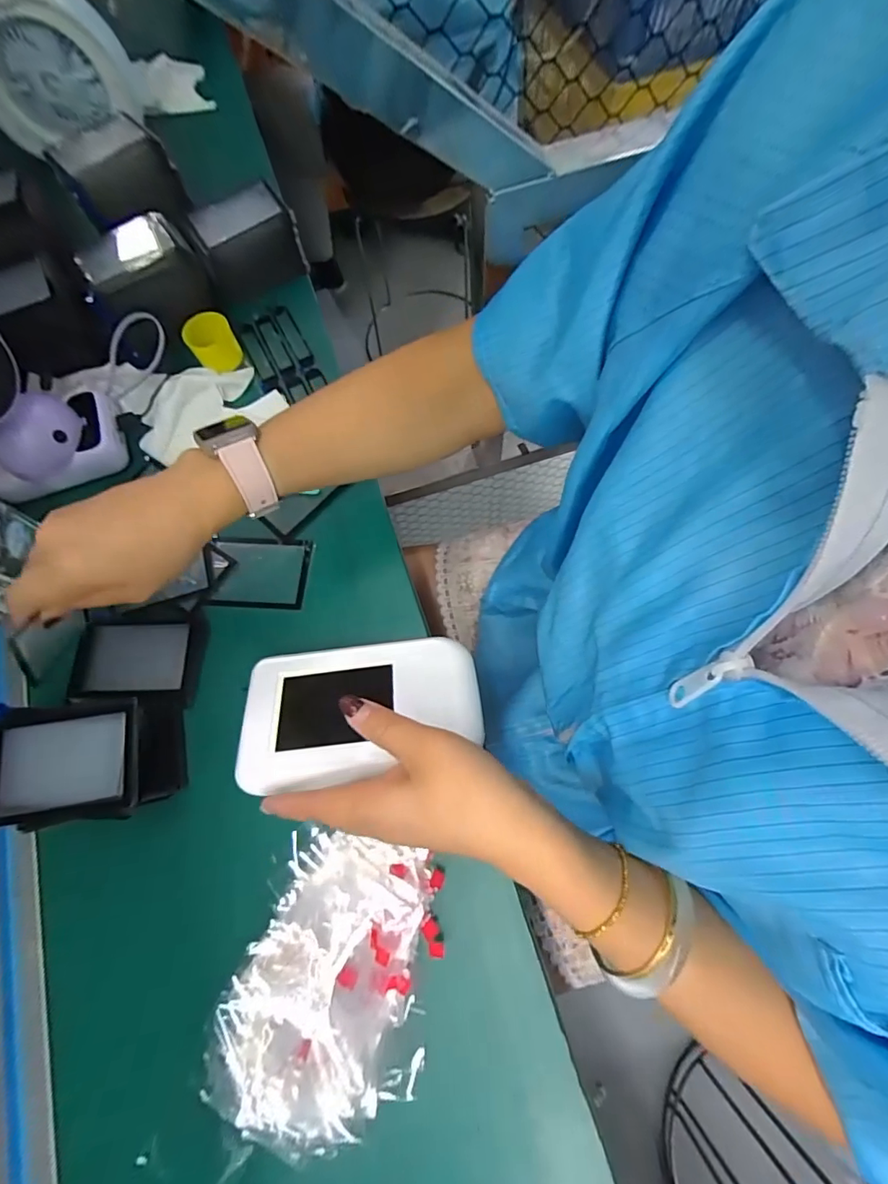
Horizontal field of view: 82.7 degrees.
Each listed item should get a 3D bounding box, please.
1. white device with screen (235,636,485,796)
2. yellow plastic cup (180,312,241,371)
[{"bbox_3d":[-0.053,0.076,0.331,0.153,0.014,0.089,-3,55,-4],"label":"white device with screen"},{"bbox_3d":[-0.206,-0.222,0.450,0.039,0.036,0.034,-30,73,-9],"label":"yellow plastic cup"}]

